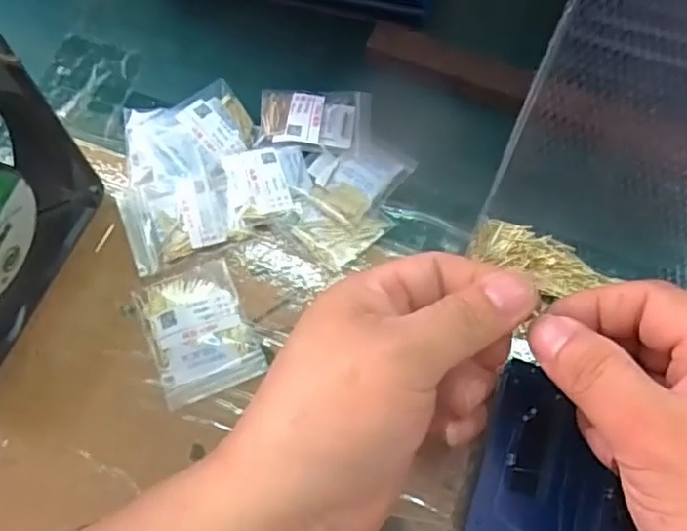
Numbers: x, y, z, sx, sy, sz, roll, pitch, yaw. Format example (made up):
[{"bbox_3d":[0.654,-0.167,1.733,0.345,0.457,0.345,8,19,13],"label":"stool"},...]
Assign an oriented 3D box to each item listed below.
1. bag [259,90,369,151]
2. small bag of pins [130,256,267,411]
[{"bbox_3d":[-0.014,-0.079,0.340,0.057,0.009,0.038,3,69,0],"label":"bag"},{"bbox_3d":[-0.067,0.029,0.298,0.045,0.006,0.058,-22,71,-9],"label":"small bag of pins"}]

